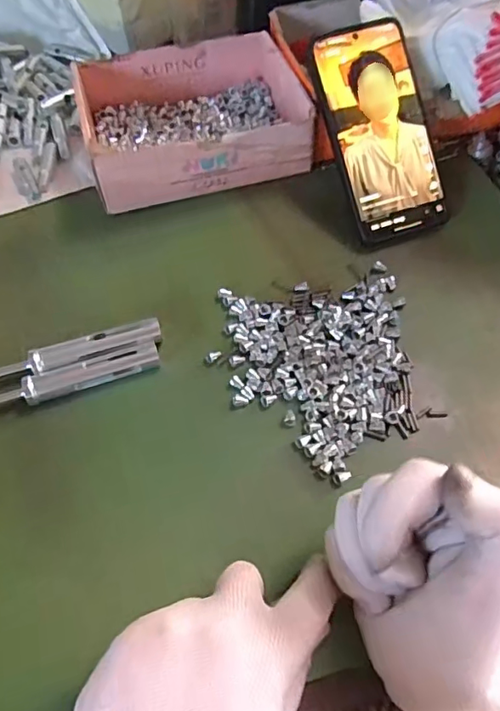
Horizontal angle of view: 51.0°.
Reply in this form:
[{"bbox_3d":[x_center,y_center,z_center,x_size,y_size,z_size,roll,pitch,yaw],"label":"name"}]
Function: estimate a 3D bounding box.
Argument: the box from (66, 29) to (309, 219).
[{"bbox_3d":[-0.049,-0.200,0.438,0.166,0.051,0.136,-13,63,-8],"label":"box"}]

